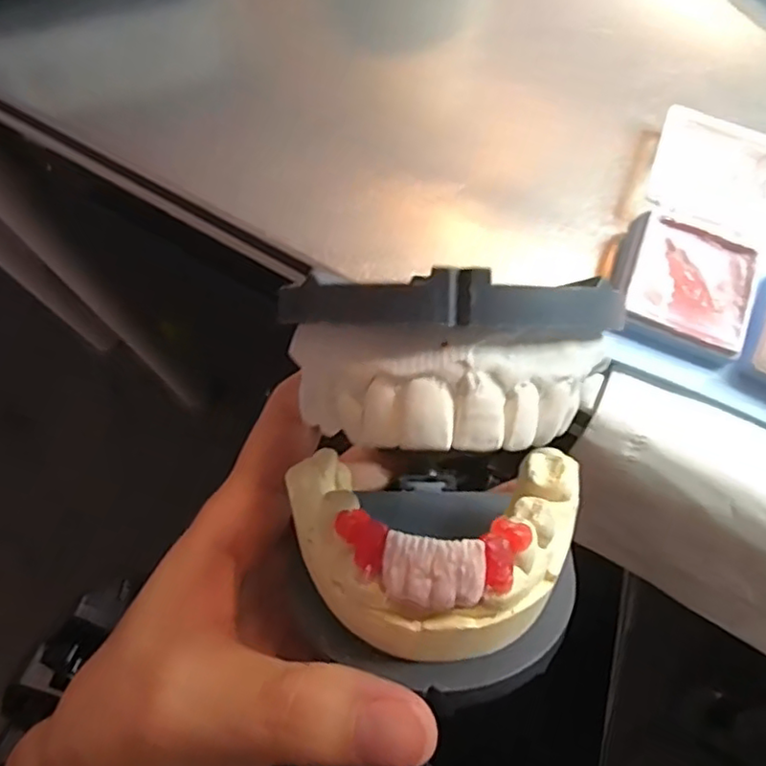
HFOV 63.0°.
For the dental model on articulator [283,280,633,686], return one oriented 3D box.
[{"bbox_3d":[0.012,0.025,0.122,0.063,0.075,0.065,0,71,-1],"label":"dental model on articulator"}]

